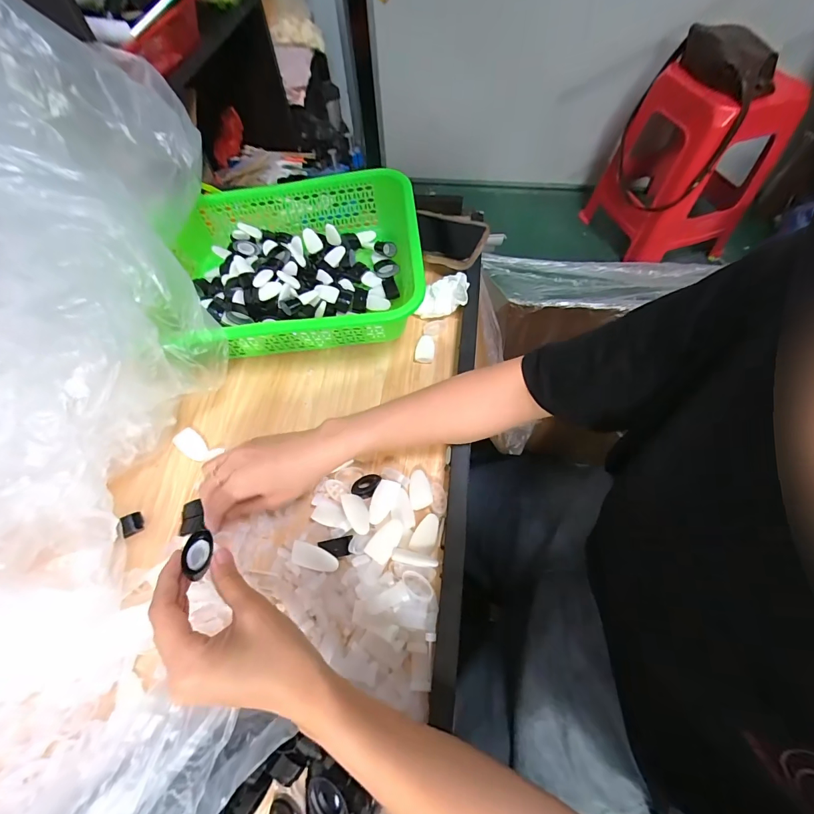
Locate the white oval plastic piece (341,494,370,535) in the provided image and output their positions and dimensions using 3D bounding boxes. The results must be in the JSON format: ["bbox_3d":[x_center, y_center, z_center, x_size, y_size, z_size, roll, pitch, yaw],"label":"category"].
[{"bbox_3d":[-0.049,0.104,0.391,0.020,0.011,0.045,-25,62,-11],"label":"white oval plastic piece"}]

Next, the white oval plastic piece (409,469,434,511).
[{"bbox_3d":[0.014,0.086,0.412,0.023,0.007,0.040,-7,60,-1],"label":"white oval plastic piece"}]

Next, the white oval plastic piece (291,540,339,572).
[{"bbox_3d":[-0.087,0.141,0.370,0.045,0.004,0.024,13,94,7],"label":"white oval plastic piece"}]

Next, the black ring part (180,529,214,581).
[{"bbox_3d":[-0.157,0.110,0.295,0.020,0.004,0.037,15,43,-24],"label":"black ring part"}]

